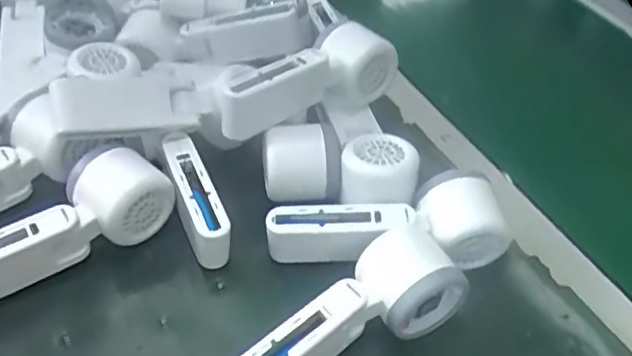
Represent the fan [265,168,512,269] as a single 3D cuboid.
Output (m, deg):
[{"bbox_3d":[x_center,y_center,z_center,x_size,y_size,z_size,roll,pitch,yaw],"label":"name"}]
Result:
[{"bbox_3d":[0.051,0.035,0.436,0.167,0.047,0.052,-2,45,-9],"label":"fan"}]

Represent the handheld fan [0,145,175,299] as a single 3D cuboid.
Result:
[{"bbox_3d":[-0.179,0.034,0.412,0.159,0.058,0.051,-26,53,-29],"label":"handheld fan"}]

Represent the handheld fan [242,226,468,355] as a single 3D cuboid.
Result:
[{"bbox_3d":[0.019,0.089,0.380,0.167,0.053,0.054,-27,53,-29],"label":"handheld fan"}]

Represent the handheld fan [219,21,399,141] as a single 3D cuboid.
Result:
[{"bbox_3d":[-0.012,-0.076,0.492,0.159,0.061,0.041,-22,51,-26],"label":"handheld fan"}]

